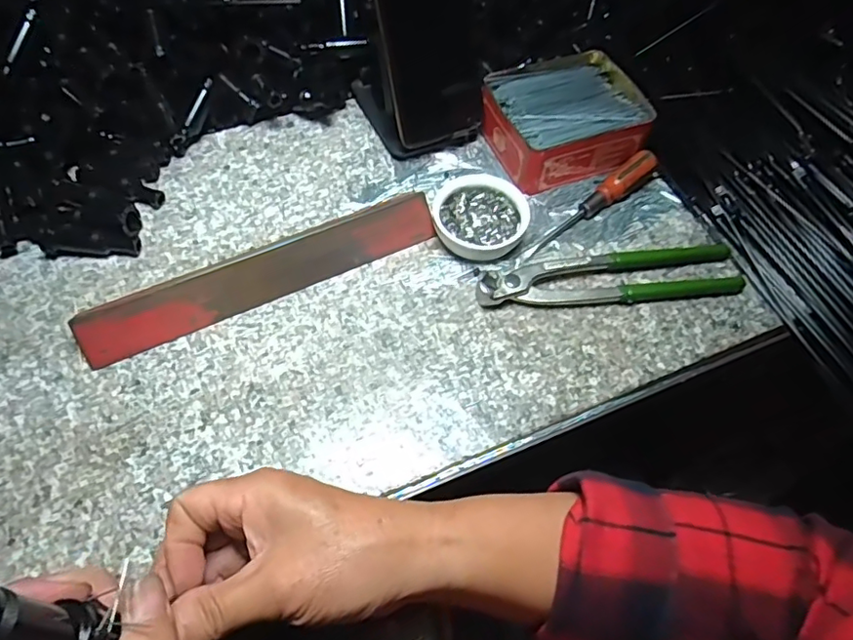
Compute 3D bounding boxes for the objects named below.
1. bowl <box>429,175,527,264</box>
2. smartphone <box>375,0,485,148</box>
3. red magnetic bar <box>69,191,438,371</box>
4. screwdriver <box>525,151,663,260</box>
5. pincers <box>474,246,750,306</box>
[{"bbox_3d":[0.041,-0.079,0.449,0.071,0.023,0.070,1,59,-1],"label":"bowl"},{"bbox_3d":[0.002,-0.221,0.441,0.077,0.164,0.015,-23,38,-15],"label":"smartphone"},{"bbox_3d":[-0.113,-0.035,0.414,0.255,0.025,0.031,-24,62,-15],"label":"red magnetic bar"},{"bbox_3d":[0.135,-0.093,0.460,0.140,0.024,0.021,-39,68,-22],"label":"screwdriver"},{"bbox_3d":[0.136,-0.034,0.429,0.198,0.016,0.045,-7,59,-6],"label":"pincers"}]

